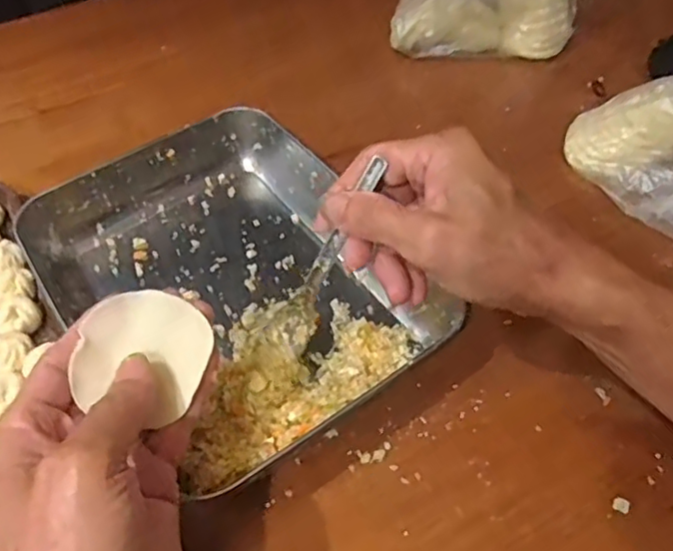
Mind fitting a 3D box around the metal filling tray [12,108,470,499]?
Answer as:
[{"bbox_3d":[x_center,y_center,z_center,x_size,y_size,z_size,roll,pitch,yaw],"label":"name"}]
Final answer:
[{"bbox_3d":[-0.071,-0.005,0.397,0.198,0.040,0.253,-33,59,-22],"label":"metal filling tray"}]

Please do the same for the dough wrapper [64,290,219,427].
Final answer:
[{"bbox_3d":[-0.088,0.034,0.284,0.057,0.004,0.056,17,61,-9],"label":"dough wrapper"}]

